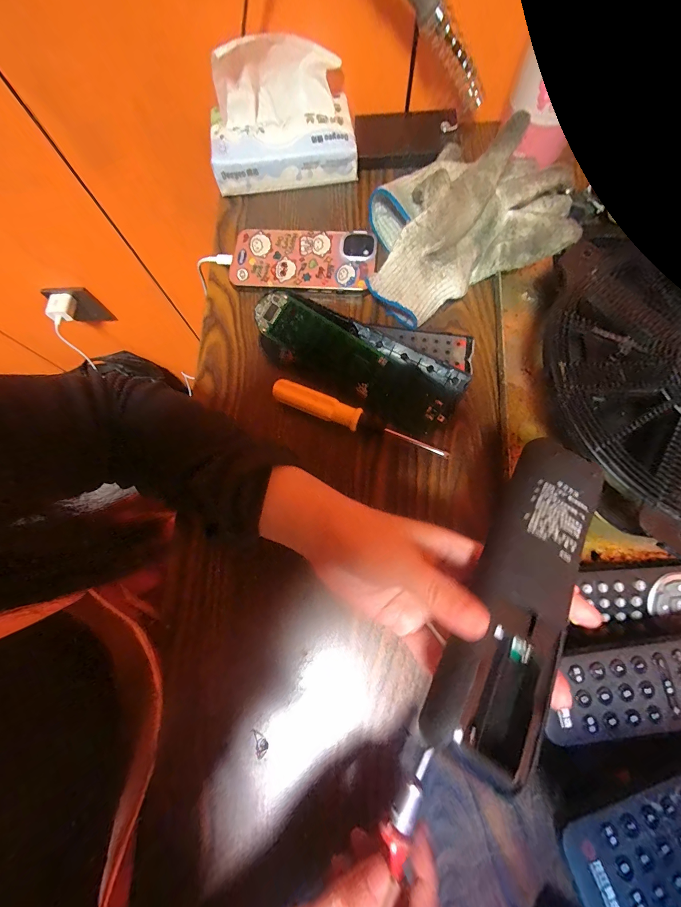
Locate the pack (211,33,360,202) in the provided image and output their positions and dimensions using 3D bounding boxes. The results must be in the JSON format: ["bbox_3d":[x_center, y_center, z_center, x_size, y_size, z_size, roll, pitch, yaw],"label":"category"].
[{"bbox_3d":[-0.063,-0.335,0.323,0.149,0.083,0.077,-13,74,-1],"label":"pack"}]

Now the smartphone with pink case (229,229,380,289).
[{"bbox_3d":[-0.037,-0.192,0.321,0.141,0.011,0.068,0,74,2],"label":"smartphone with pink case"}]

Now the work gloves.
[{"bbox_3d":[0.107,-0.206,0.289,0.186,0.072,0.128,-22,75,-4],"label":"work gloves"}]

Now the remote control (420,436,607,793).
[{"bbox_3d":[0.090,0.062,0.155,0.043,0.014,0.153,28,70,9],"label":"remote control"}]

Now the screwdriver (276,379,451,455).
[{"bbox_3d":[0.015,-0.029,0.277,0.161,0.020,0.020,22,76,8],"label":"screwdriver"}]

